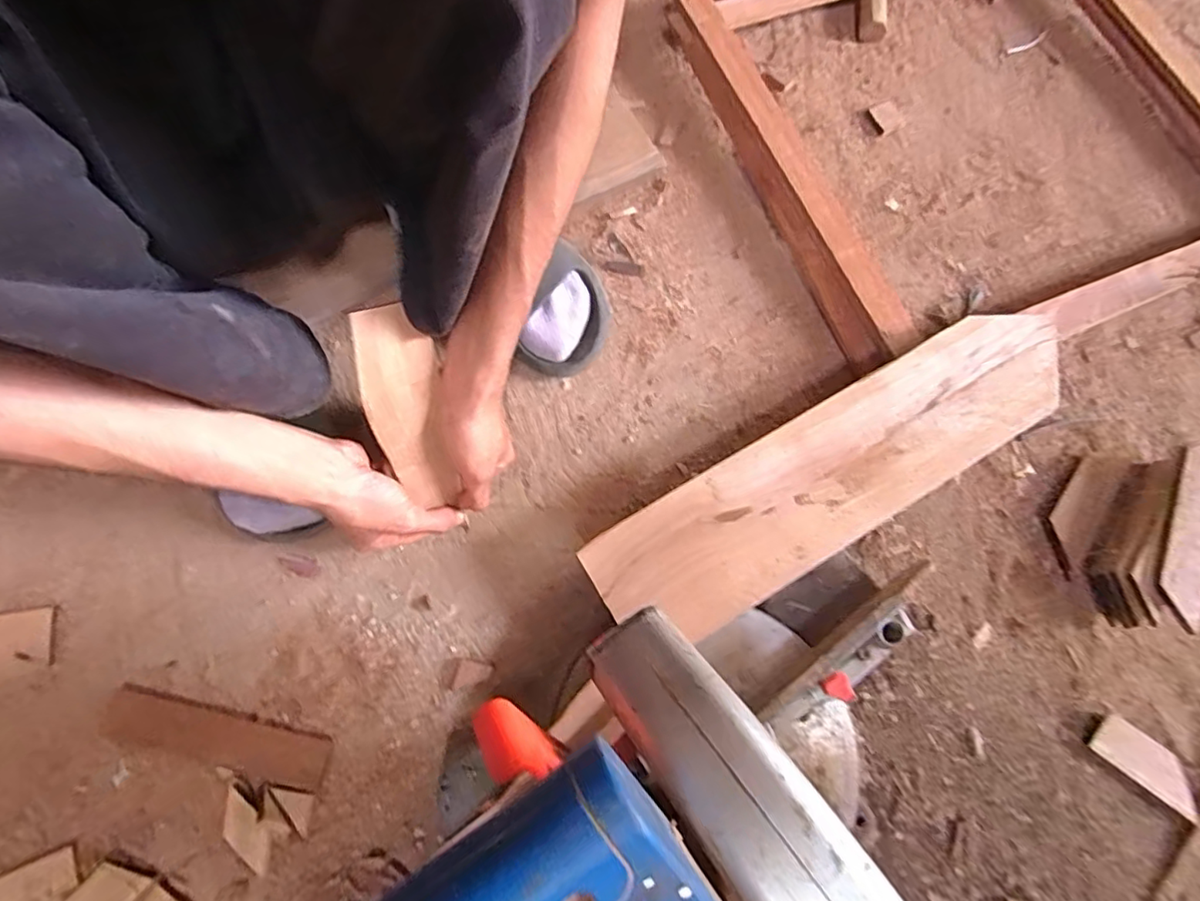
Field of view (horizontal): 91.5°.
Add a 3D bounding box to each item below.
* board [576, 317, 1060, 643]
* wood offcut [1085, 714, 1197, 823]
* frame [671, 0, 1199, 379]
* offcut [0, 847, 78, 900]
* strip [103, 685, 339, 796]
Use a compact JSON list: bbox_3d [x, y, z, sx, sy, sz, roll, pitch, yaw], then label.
[{"bbox_3d":[0.200,0.013,0.488,0.443,0.015,0.111,-29,75,-9],"label":"board"},{"bbox_3d":[0.440,0.250,0.469,0.084,0.009,0.035,37,76,10],"label":"wood offcut"},{"bbox_3d":[0.409,-0.386,0.641,0.535,0.061,0.558,-20,74,-7],"label":"frame"},{"bbox_3d":[-0.436,0.332,0.438,0.078,0.004,0.031,-22,74,-8],"label":"offcut"},{"bbox_3d":[-0.310,0.231,0.472,0.185,0.009,0.045,11,73,3],"label":"strip"}]

